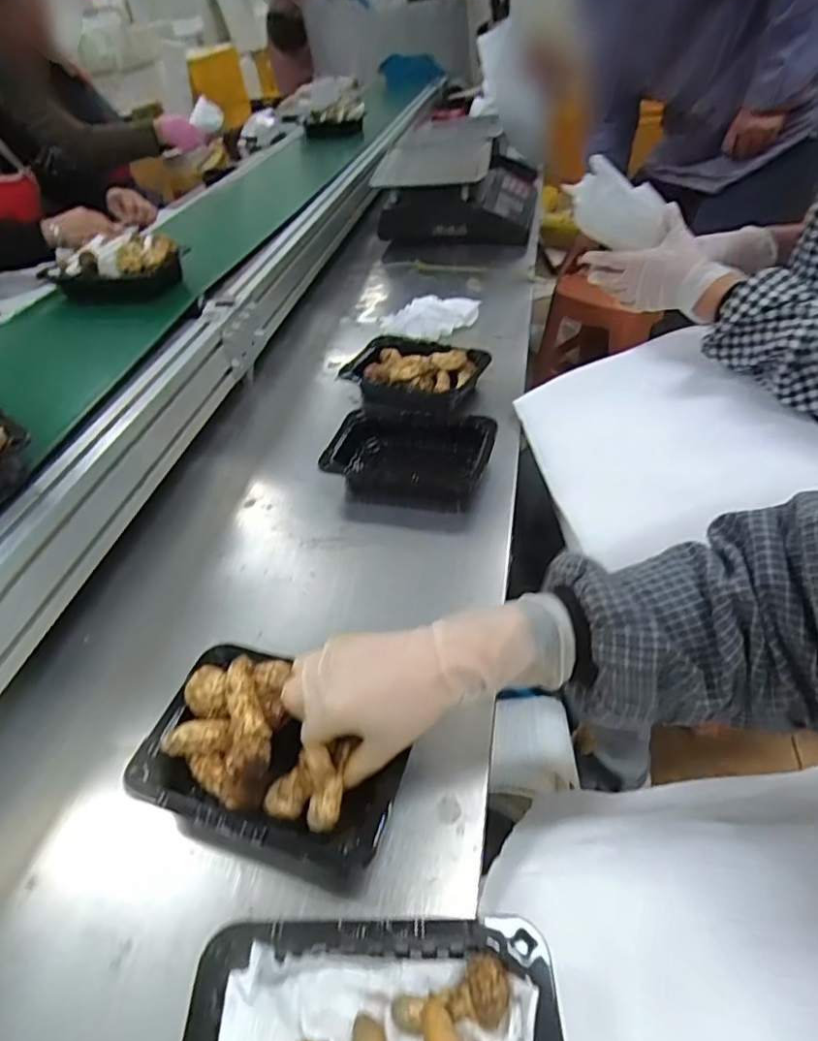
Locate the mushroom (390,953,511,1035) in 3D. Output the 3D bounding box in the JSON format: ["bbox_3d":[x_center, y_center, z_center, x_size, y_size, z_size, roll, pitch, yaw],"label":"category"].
[{"bbox_3d":[0.021,0.252,0.302,0.065,0.017,0.027,-22,46,9],"label":"mushroom"}]

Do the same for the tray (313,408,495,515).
[{"bbox_3d":[-0.004,-0.076,0.678,0.188,0.042,0.142,9,48,13],"label":"tray"}]

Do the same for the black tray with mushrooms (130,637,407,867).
[{"bbox_3d":[-0.096,0.153,0.401,0.177,0.055,0.122,12,49,15],"label":"black tray with mushrooms"}]

